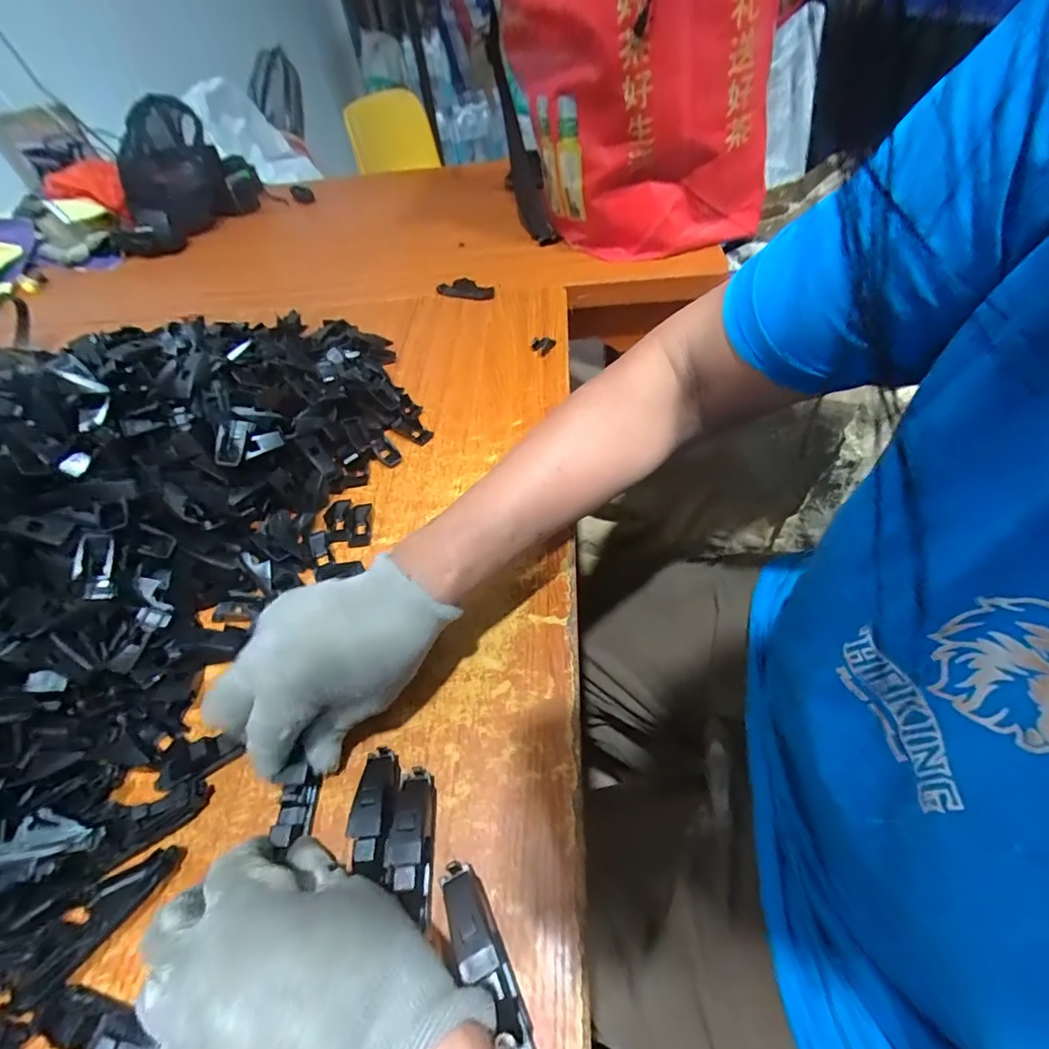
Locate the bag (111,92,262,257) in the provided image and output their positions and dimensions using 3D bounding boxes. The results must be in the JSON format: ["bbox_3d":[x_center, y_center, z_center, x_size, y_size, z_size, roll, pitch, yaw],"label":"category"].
[{"bbox_3d":[-0.559,-0.563,0.795,0.207,0.155,0.189,-16,52,-7],"label":"bag"}]

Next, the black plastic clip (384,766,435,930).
[{"bbox_3d":[-0.058,0.163,0.259,0.021,0.022,0.066,-7,52,0],"label":"black plastic clip"}]

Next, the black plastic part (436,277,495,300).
[{"bbox_3d":[-0.075,-0.295,0.621,0.081,0.019,0.024,23,58,21],"label":"black plastic part"}]

